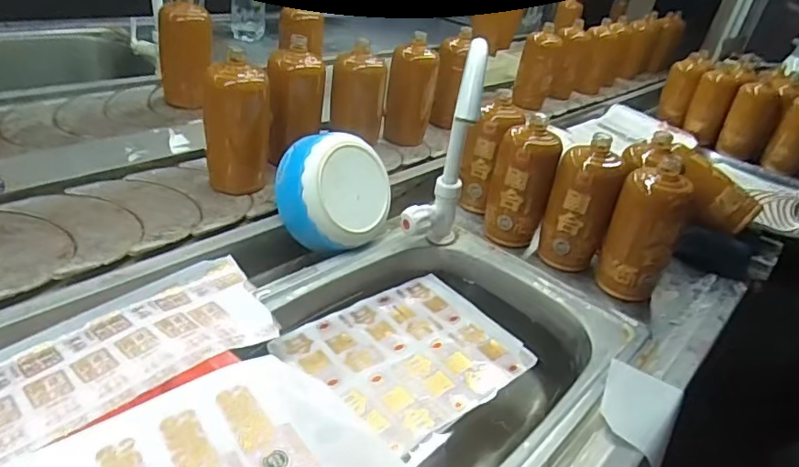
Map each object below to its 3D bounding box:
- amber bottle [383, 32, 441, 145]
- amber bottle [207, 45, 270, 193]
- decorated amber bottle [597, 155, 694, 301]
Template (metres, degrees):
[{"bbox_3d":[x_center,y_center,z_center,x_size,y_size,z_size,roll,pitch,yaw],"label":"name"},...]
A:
[{"bbox_3d":[0.017,-0.248,0.973,0.071,0.161,0.069,9,32,-5],"label":"amber bottle"},{"bbox_3d":[-0.216,-0.144,0.743,0.064,0.171,0.066,5,34,-4],"label":"amber bottle"},{"bbox_3d":[0.307,0.000,0.701,0.077,0.170,0.060,11,32,-2],"label":"decorated amber bottle"}]

